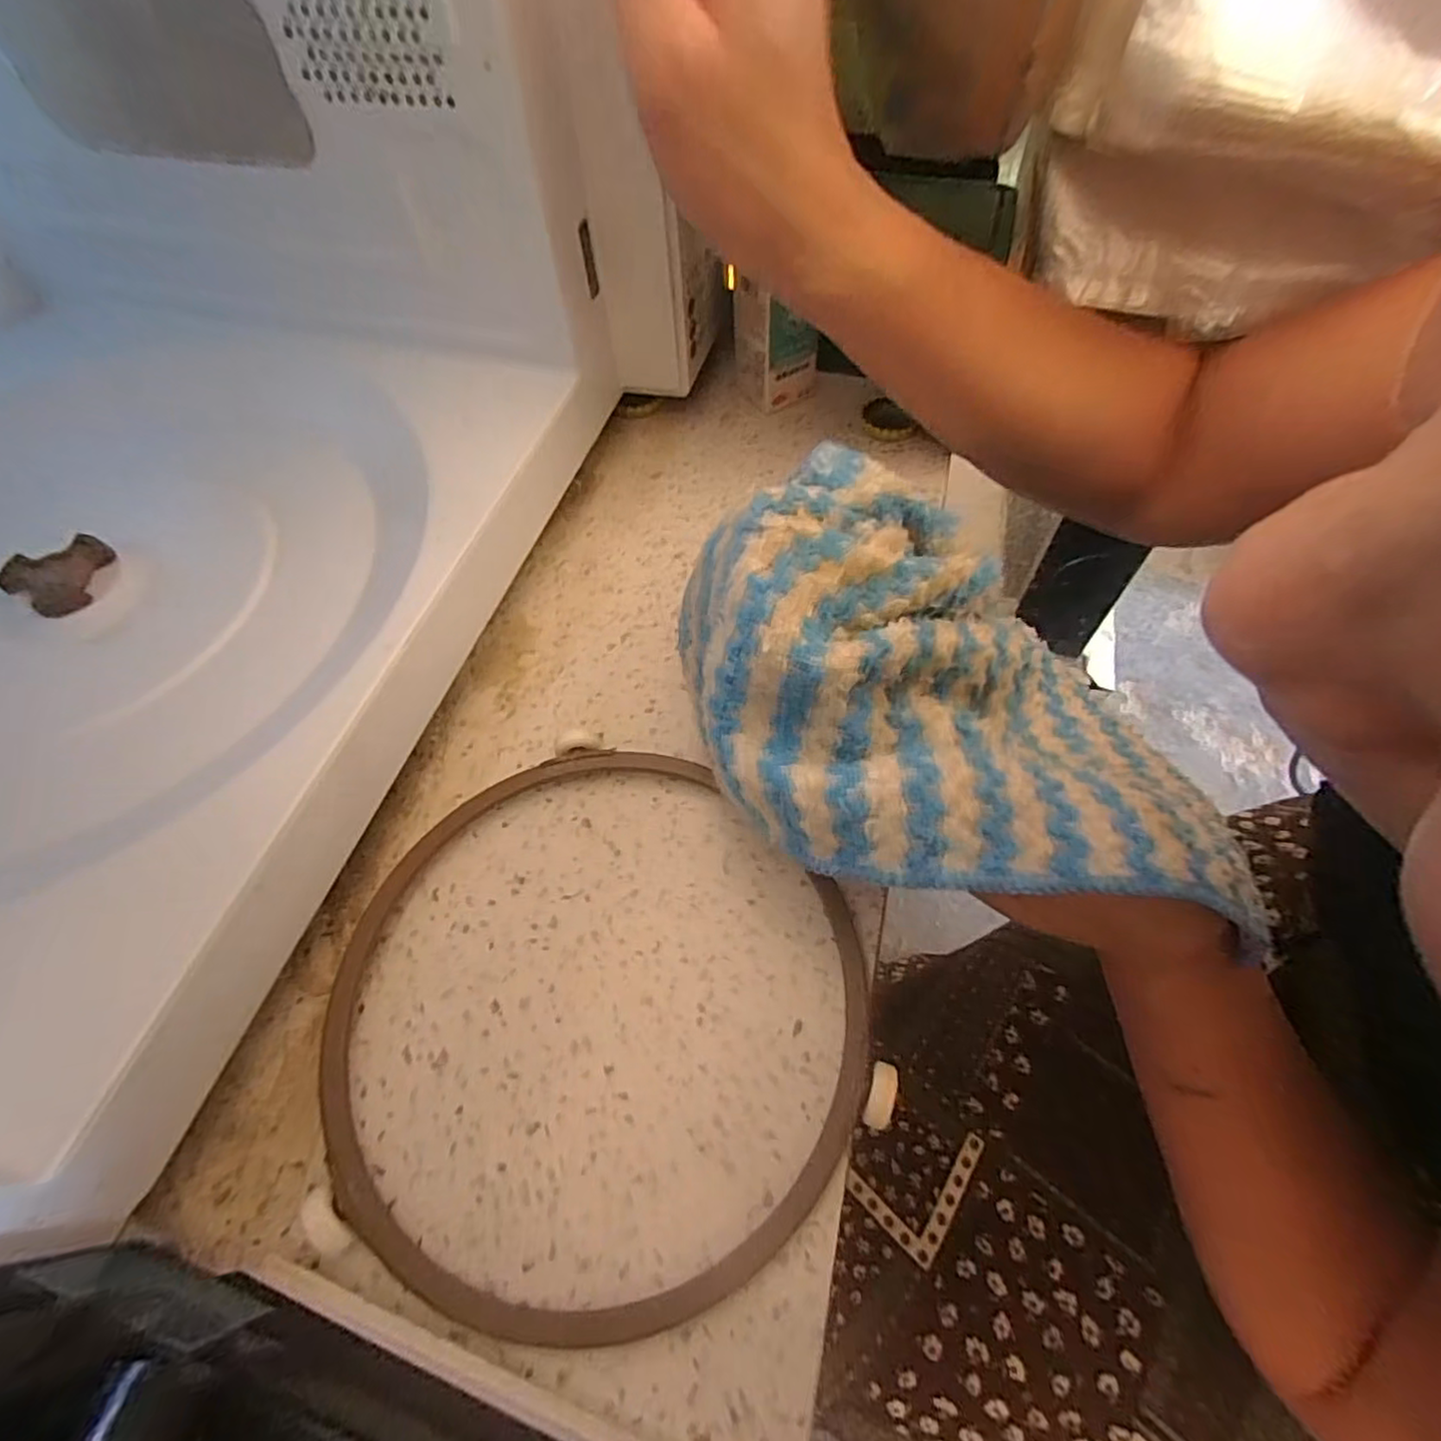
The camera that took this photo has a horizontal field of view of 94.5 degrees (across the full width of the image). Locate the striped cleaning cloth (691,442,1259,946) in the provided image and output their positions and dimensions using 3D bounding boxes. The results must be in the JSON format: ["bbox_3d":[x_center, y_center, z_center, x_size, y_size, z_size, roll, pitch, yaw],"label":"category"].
[{"bbox_3d":[0.064,-0.005,0.179,0.144,0.071,0.099,9,59,8],"label":"striped cleaning cloth"}]

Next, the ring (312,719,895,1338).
[{"bbox_3d":[-0.038,0.077,0.199,0.160,0.012,0.161,-1,58,2],"label":"ring"}]

